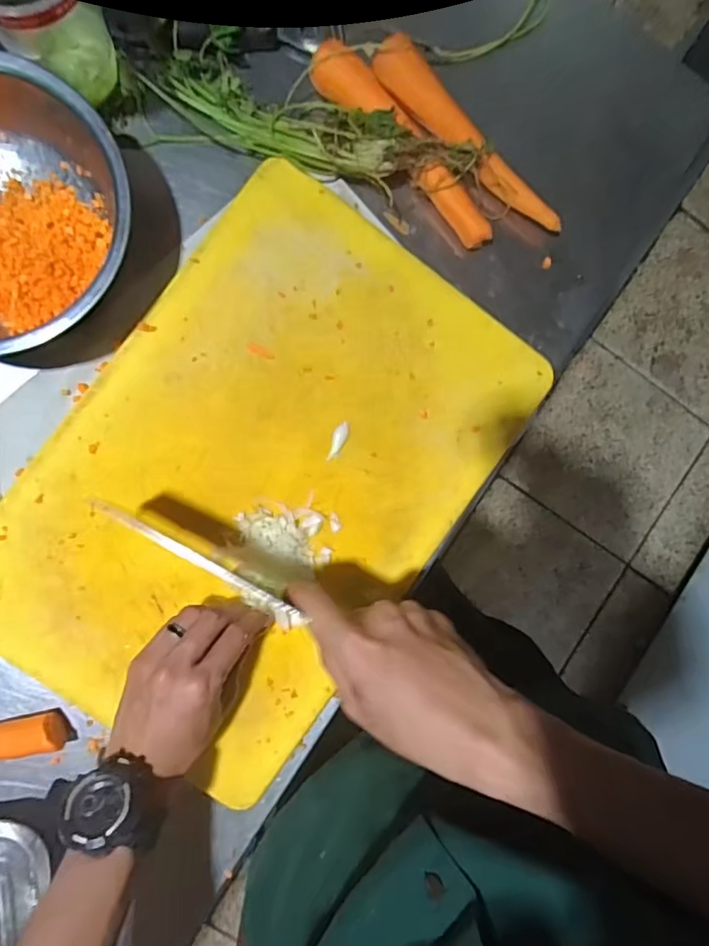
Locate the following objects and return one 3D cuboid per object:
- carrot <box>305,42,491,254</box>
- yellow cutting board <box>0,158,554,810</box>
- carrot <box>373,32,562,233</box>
[{"bbox_3d":[0.043,-0.262,0.459,0.190,0.038,0.038,44,85,-4],"label":"carrot"},{"bbox_3d":[-0.071,0.003,0.451,0.300,0.015,0.444,37,86,-4],"label":"yellow cutting board"},{"bbox_3d":[0.091,-0.266,0.465,0.194,0.039,0.031,44,85,-4],"label":"carrot"}]

